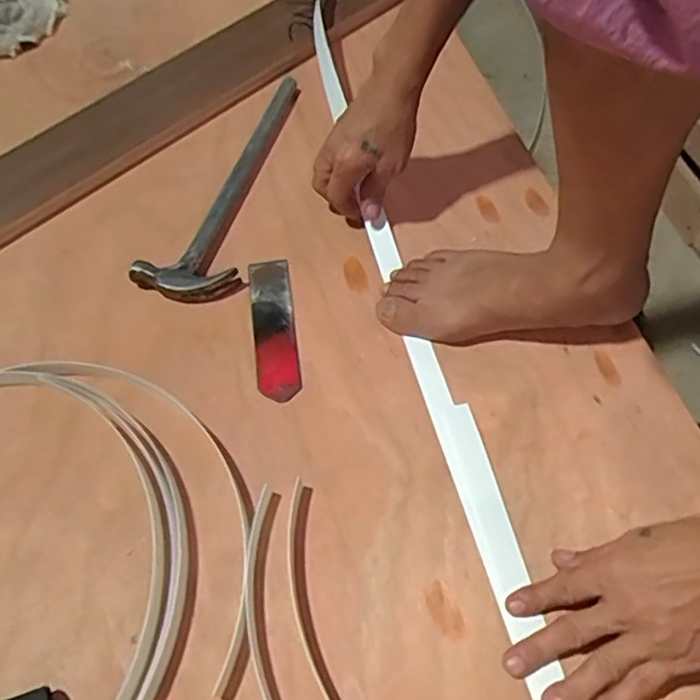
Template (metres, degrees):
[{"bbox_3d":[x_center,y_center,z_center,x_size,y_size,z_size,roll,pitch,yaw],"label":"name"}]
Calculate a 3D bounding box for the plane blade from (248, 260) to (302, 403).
[{"bbox_3d":[-0.071,-0.023,0.596,0.039,0.006,0.150,-8,61,-1],"label":"plane blade"}]

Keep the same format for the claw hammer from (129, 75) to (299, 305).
[{"bbox_3d":[-0.112,-0.174,0.677,0.101,0.035,0.295,20,64,14],"label":"claw hammer"}]

